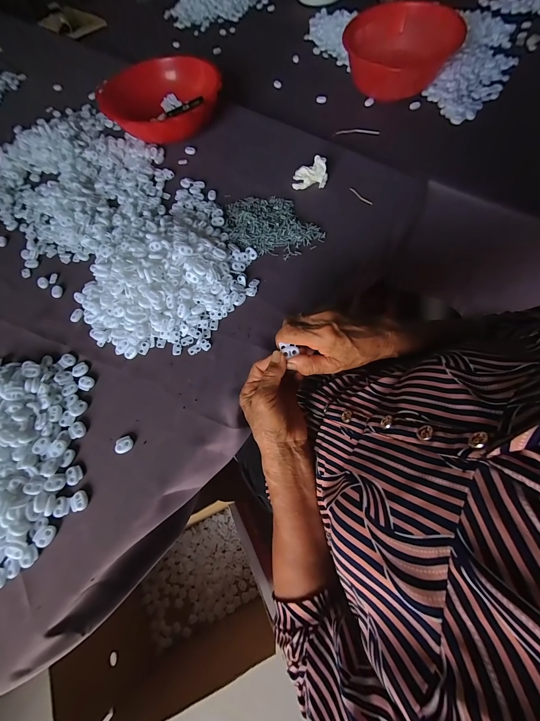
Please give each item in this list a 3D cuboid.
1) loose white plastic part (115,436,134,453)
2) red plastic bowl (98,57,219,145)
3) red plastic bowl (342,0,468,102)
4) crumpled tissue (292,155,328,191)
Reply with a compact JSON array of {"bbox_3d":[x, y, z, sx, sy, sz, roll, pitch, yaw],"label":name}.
[{"bbox_3d":[-0.187,0.107,0.358,0.021,0.006,0.019,-27,68,-9],"label":"loose white plastic part"},{"bbox_3d":[-0.208,-0.525,0.584,0.201,0.085,0.192,-1,66,2],"label":"red plastic bowl"},{"bbox_3d":[0.280,-0.661,0.612,0.214,0.111,0.214,-1,66,2],"label":"red plastic bowl"},{"bbox_3d":[0.074,-0.343,0.510,0.061,0.042,0.028,1,66,3],"label":"crumpled tissue"}]

